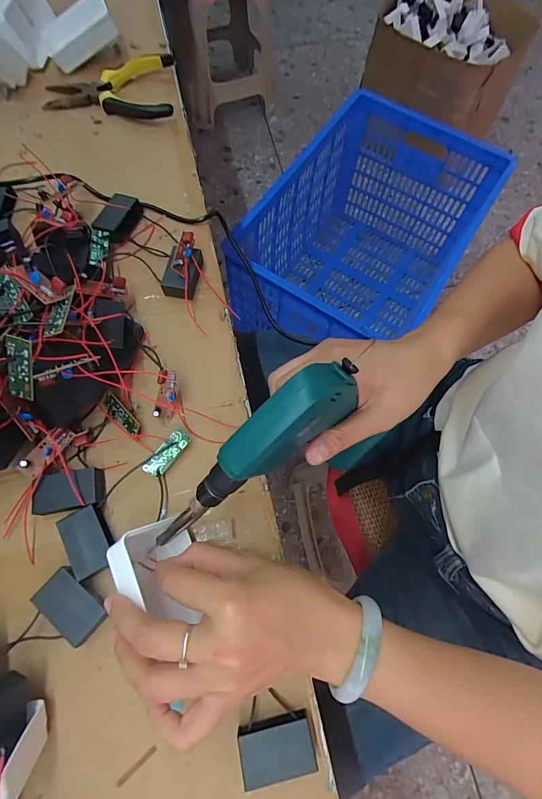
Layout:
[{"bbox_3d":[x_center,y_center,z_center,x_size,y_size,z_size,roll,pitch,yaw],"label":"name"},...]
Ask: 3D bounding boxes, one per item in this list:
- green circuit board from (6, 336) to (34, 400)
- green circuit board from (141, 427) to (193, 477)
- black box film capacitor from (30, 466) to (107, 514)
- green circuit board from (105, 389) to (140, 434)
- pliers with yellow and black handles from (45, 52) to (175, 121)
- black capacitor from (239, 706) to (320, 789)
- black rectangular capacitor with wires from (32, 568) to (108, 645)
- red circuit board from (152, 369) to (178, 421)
[{"bbox_3d":[-0.168,-0.020,0.253,0.016,0.045,0.005,20,28,5],"label":"green circuit board"},{"bbox_3d":[-0.086,0.045,0.318,0.018,0.015,0.045,34,72,10],"label":"green circuit board"},{"bbox_3d":[-0.162,0.073,0.303,0.049,0.021,0.030,-9,71,-5],"label":"black box film capacitor"},{"bbox_3d":[-0.128,0.012,0.323,0.045,0.004,0.015,41,109,18],"label":"green circuit board"},{"bbox_3d":[-0.194,-0.371,0.454,0.149,0.029,0.092,-4,70,-4],"label":"pliers with yellow and black handles"},{"bbox_3d":[0.004,0.229,0.252,0.047,0.017,0.031,-10,71,-6],"label":"black capacitor"},{"bbox_3d":[-0.143,0.149,0.276,0.049,0.016,0.030,37,73,11],"label":"black rectangular capacitor with wires"},{"bbox_3d":[-0.091,-0.004,0.327,0.018,0.005,0.044,13,109,-1],"label":"red circuit board"}]

